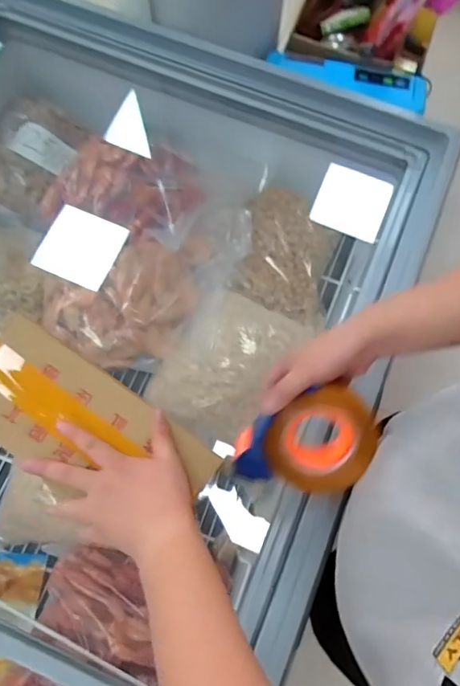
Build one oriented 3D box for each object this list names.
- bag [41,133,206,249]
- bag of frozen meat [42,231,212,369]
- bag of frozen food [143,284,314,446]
[{"bbox_3d":[-0.206,-0.308,0.917,0.289,0.075,0.203,19,74,5],"label":"bag"},{"bbox_3d":[-0.208,-0.102,0.872,0.271,0.071,0.270,16,74,4],"label":"bag of frozen meat"},{"bbox_3d":[-0.008,0.019,0.838,0.198,0.080,0.260,31,75,8],"label":"bag of frozen food"}]

